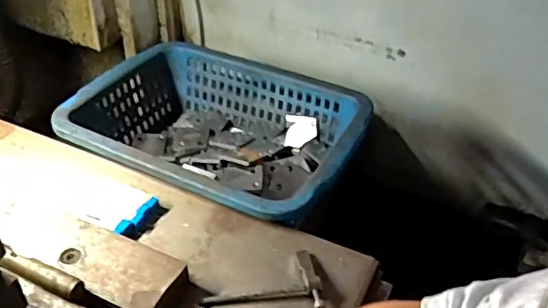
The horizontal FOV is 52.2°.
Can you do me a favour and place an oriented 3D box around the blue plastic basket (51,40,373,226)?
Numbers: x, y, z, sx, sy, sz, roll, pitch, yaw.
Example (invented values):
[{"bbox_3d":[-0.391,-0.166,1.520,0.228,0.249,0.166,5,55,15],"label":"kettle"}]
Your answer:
[{"bbox_3d":[-0.069,-0.016,0.710,0.342,0.107,0.255,19,42,20],"label":"blue plastic basket"}]

